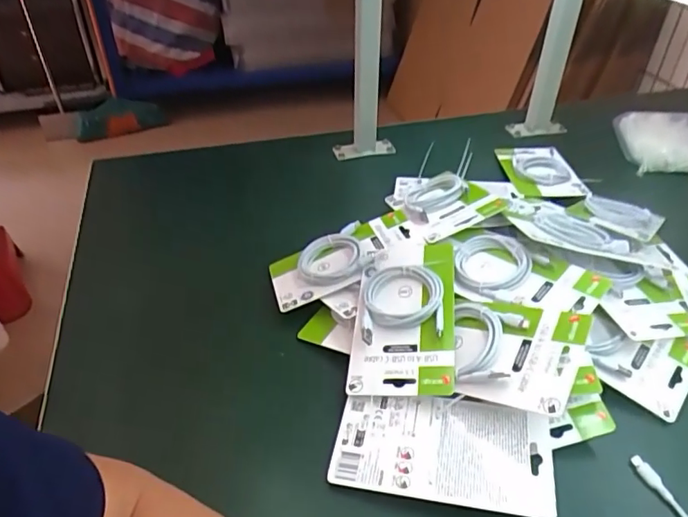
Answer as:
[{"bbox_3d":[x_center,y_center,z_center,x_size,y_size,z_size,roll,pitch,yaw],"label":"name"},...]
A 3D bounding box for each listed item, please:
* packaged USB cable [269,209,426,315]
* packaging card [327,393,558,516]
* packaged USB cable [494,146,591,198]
[{"bbox_3d":[0.000,-0.001,0.644,0.182,0.015,0.096,-22,39,0],"label":"packaged USB cable"},{"bbox_3d":[0.085,0.165,0.471,0.183,0.019,0.099,8,41,10],"label":"packaging card"},{"bbox_3d":[0.307,-0.139,0.839,0.099,0.023,0.170,-4,40,-5],"label":"packaged USB cable"}]

